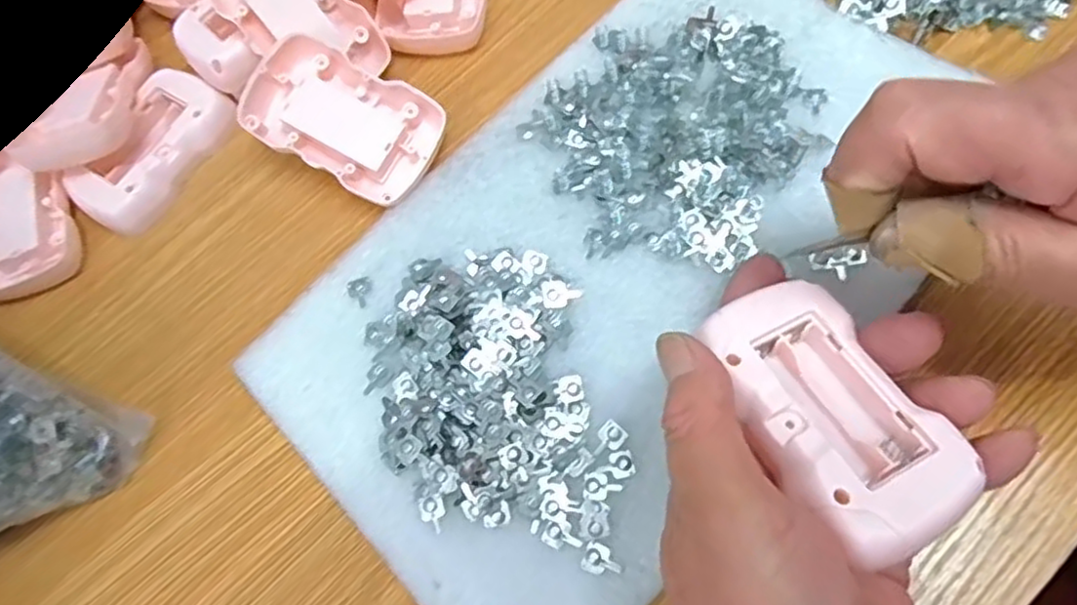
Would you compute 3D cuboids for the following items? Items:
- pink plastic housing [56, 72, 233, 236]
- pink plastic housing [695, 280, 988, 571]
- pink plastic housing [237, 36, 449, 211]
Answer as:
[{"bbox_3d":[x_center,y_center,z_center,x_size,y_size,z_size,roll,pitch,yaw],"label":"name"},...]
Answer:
[{"bbox_3d":[-0.191,-0.075,0.342,0.051,0.016,0.082,29,76,19],"label":"pink plastic housing"},{"bbox_3d":[0.086,0.032,0.207,0.046,0.024,0.082,-24,69,-7],"label":"pink plastic housing"},{"bbox_3d":[-0.090,-0.084,0.321,0.086,0.027,0.052,26,72,12],"label":"pink plastic housing"}]

